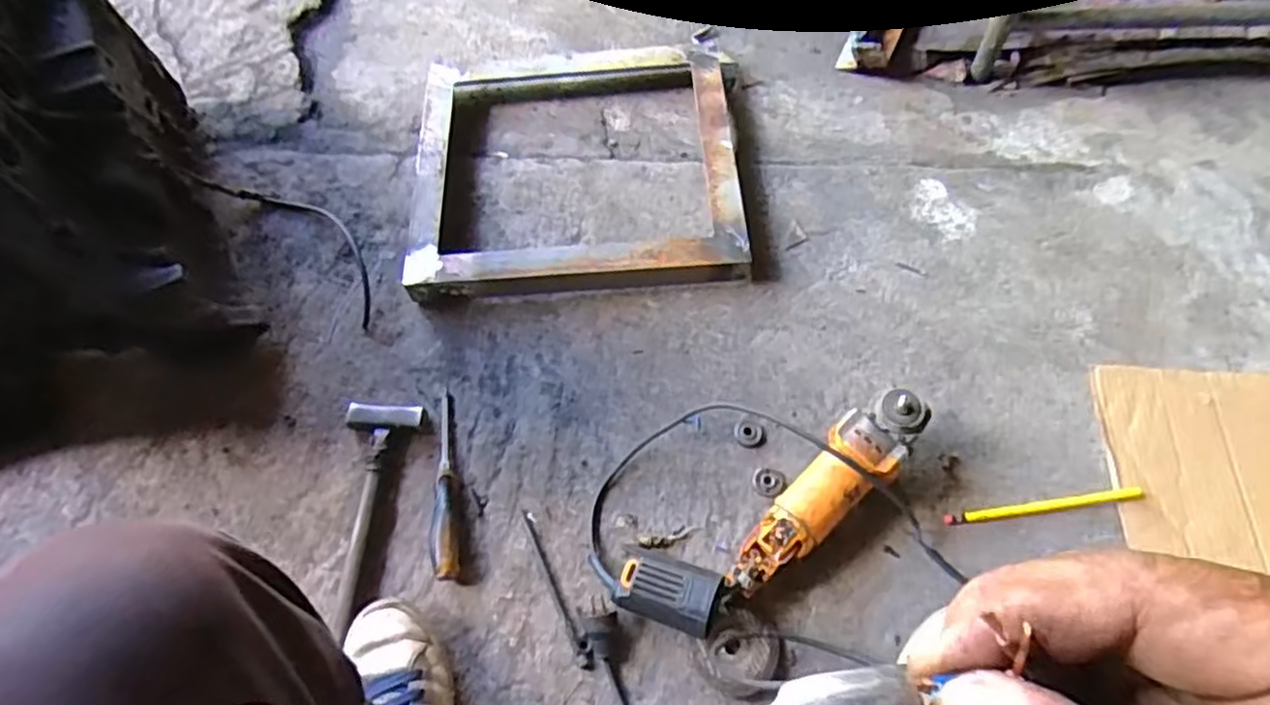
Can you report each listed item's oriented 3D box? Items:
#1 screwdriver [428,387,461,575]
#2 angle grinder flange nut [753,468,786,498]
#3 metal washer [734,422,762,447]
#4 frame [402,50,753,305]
[{"bbox_3d":[-0.196,0.131,0.732,0.024,0.023,0.198,-8,63,-3],"label":"screwdriver"},{"bbox_3d":[0.138,0.133,0.732,0.031,0.009,0.031,11,63,7],"label":"angle grinder flange nut"},{"bbox_3d":[0.120,0.088,0.756,0.029,0.009,0.025,6,63,4],"label":"metal washer"},{"bbox_3d":[-0.070,-0.249,0.911,0.398,0.051,0.394,-3,62,0],"label":"frame"}]

